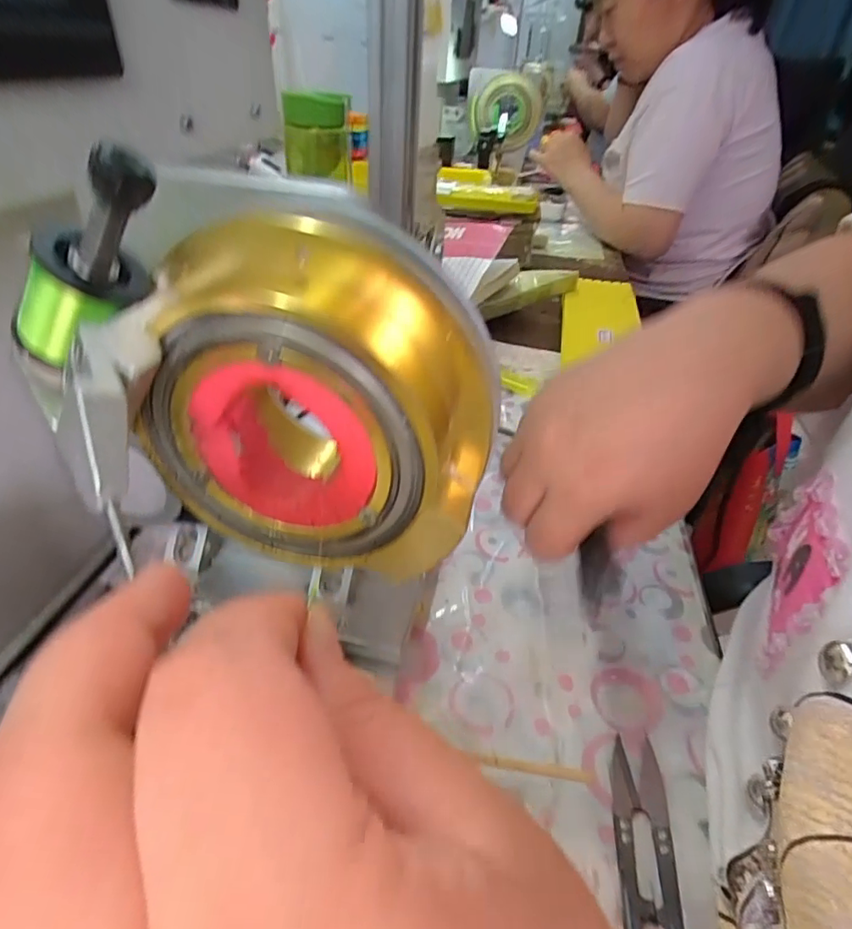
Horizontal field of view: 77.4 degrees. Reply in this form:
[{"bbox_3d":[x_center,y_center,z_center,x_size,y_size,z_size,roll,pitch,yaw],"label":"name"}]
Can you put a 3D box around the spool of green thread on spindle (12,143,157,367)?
[{"bbox_3d":[-0.088,-0.052,0.141,0.024,0.062,0.021,31,26,-31],"label":"spool of green thread on spindle"}]

